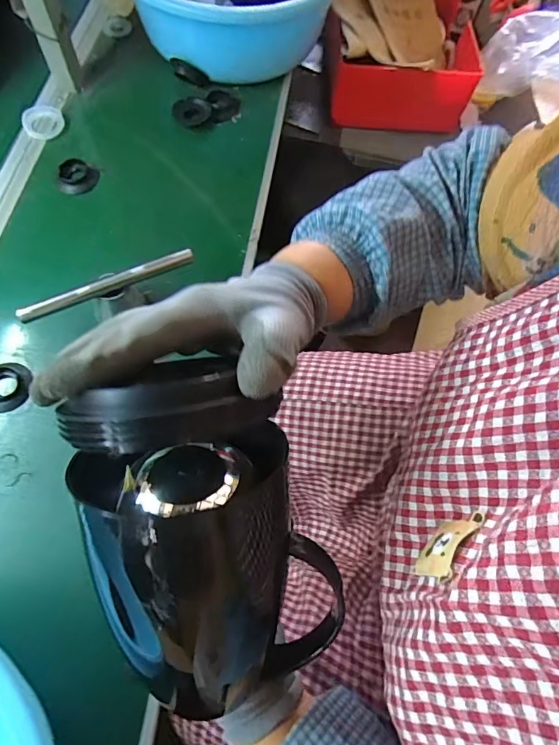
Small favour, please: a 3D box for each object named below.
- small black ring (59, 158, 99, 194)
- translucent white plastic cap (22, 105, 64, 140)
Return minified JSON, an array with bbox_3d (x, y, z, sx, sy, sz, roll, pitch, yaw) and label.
[{"bbox_3d":[-0.288,-0.280,0.643,0.052,0.018,0.053,-1,64,1],"label":"small black ring"},{"bbox_3d":[-0.354,-0.378,0.675,0.056,0.021,0.055,-1,64,1],"label":"translucent white plastic cap"}]

